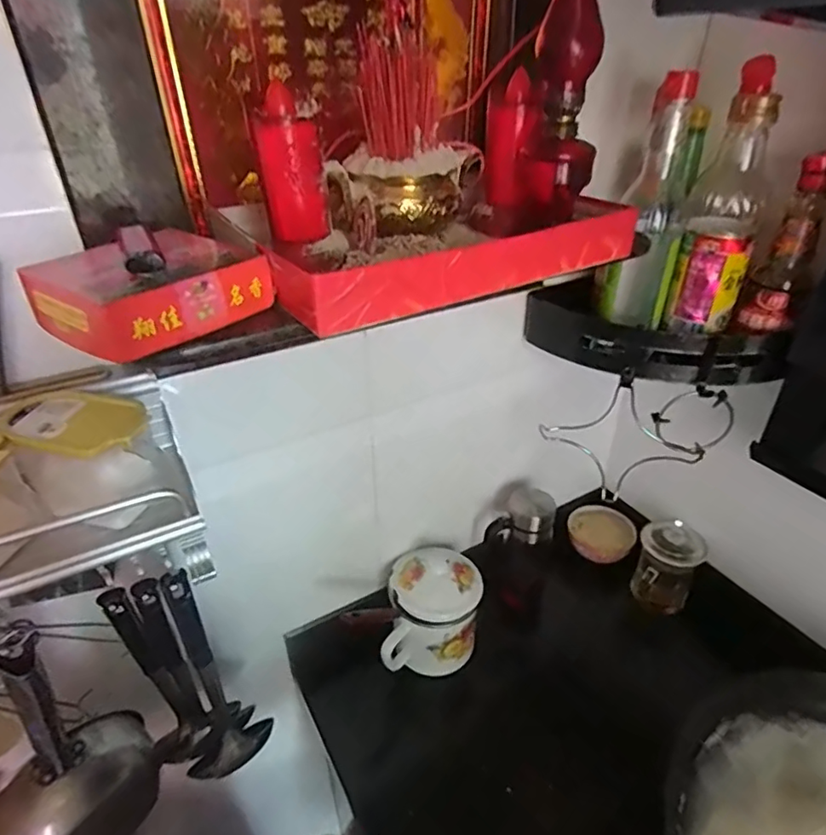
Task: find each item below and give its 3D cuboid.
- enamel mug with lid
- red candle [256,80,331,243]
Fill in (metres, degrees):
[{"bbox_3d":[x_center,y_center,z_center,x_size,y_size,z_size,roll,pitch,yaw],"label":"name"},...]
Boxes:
[{"bbox_3d":[0.028,0.273,0.762,0.120,0.161,0.108,3,33,6],"label":"enamel mug with lid"},{"bbox_3d":[-0.085,-0.178,0.398,0.036,0.097,0.029,8,34,13],"label":"red candle"}]

